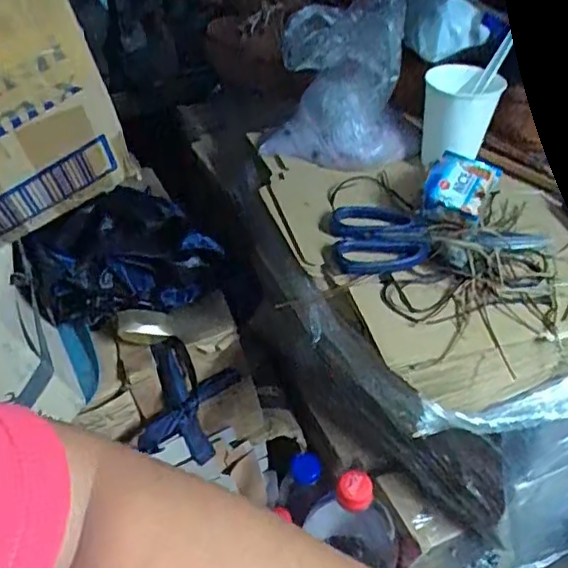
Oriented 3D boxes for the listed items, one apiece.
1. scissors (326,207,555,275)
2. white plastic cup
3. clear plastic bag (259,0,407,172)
[{"bbox_3d":[0.128,-0.040,0.502,0.176,0.015,0.074,-3,40,-1],"label":"scissors"},{"bbox_3d":[0.166,-0.158,0.575,0.067,0.081,0.059,9,41,12],"label":"white plastic cup"},{"bbox_3d":[0.055,-0.197,0.575,0.117,0.147,0.099,19,45,23],"label":"clear plastic bag"}]

